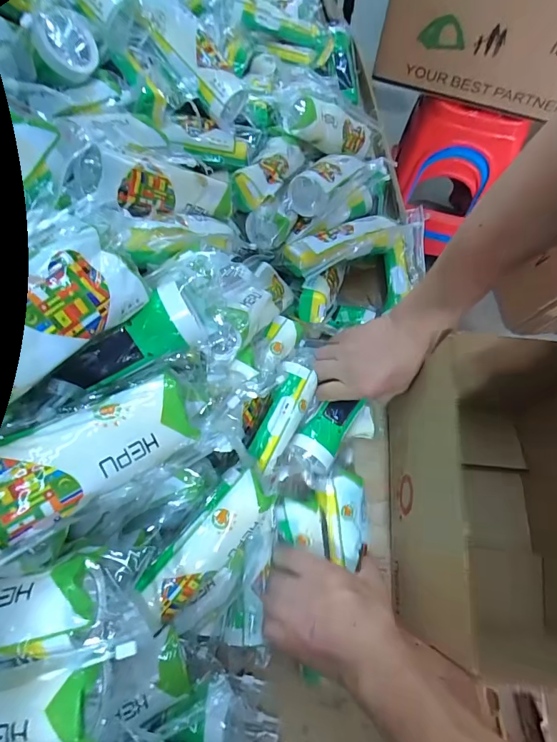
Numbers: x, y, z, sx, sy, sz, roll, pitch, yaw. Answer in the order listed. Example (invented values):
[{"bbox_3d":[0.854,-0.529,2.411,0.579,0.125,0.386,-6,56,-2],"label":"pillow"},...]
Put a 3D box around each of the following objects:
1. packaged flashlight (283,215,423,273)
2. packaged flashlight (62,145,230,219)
[{"bbox_3d":[0.089,-0.169,0.535,0.192,0.045,0.061,-27,70,-31],"label":"packaged flashlight"},{"bbox_3d":[-0.103,-0.177,0.395,0.063,0.047,0.177,45,36,15],"label":"packaged flashlight"}]

